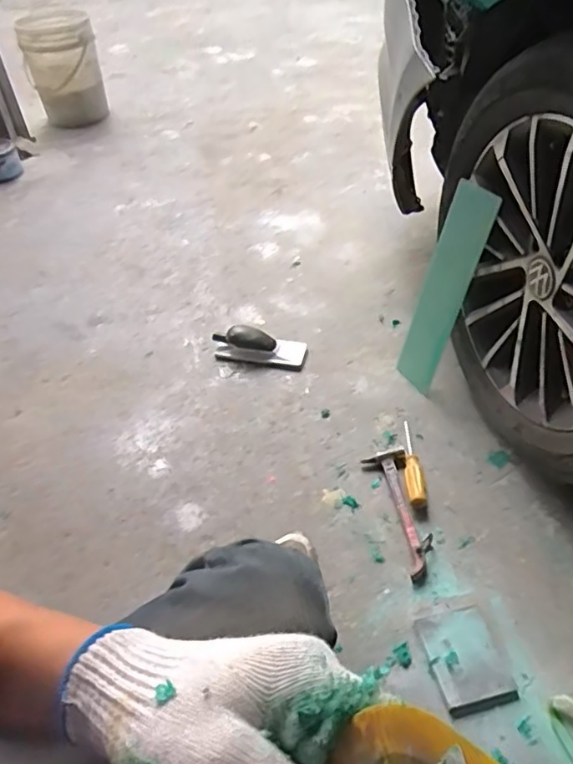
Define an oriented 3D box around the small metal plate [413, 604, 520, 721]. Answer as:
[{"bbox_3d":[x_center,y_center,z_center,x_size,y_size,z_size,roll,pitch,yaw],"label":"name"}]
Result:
[{"bbox_3d":[0.243,0.373,0.775,0.099,0.016,0.127,-12,44,-6],"label":"small metal plate"}]

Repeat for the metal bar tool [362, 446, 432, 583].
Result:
[{"bbox_3d":[0.196,0.210,0.955,0.068,0.020,0.240,-10,44,-5],"label":"metal bar tool"}]

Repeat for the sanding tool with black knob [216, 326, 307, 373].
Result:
[{"bbox_3d":[-0.061,-0.077,1.251,0.207,0.055,0.073,6,45,13],"label":"sanding tool with black knob"}]

